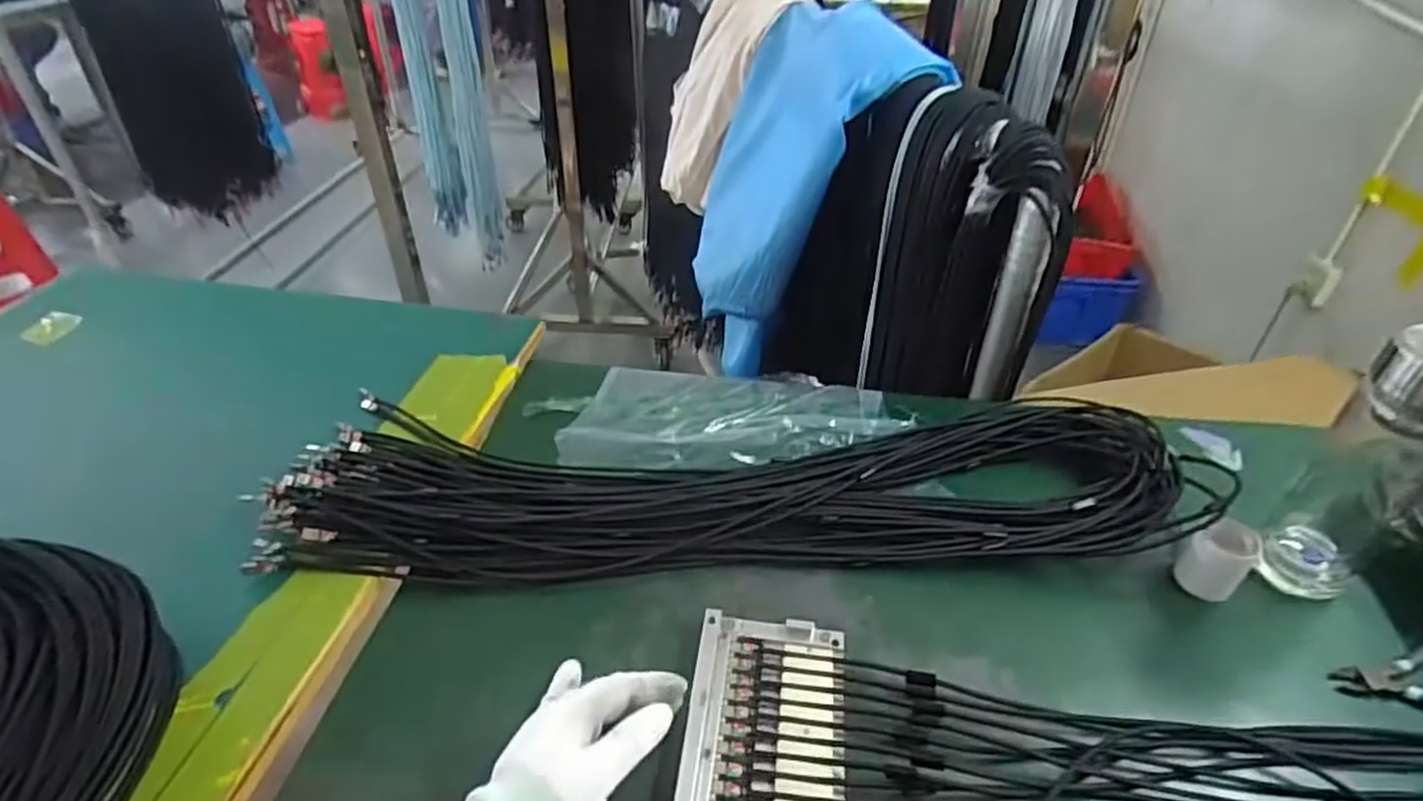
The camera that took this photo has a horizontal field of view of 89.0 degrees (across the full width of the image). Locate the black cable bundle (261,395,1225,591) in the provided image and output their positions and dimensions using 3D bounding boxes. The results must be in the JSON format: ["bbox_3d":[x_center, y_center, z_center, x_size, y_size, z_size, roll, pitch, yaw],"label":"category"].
[{"bbox_3d":[0.033,0.062,0.616,0.752,0.049,0.198,0,38,-2],"label":"black cable bundle"}]

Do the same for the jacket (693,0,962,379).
[{"bbox_3d":[0.110,-0.288,1.021,0.254,0.456,0.349,-2,38,-5],"label":"jacket"}]

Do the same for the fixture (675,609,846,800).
[{"bbox_3d":[0.031,0.218,0.439,0.097,0.012,0.193,6,38,5],"label":"fixture"}]

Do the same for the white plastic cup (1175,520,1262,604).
[{"bbox_3d":[0.383,0.121,0.548,0.038,0.051,0.040,1,38,-1],"label":"white plastic cup"}]

